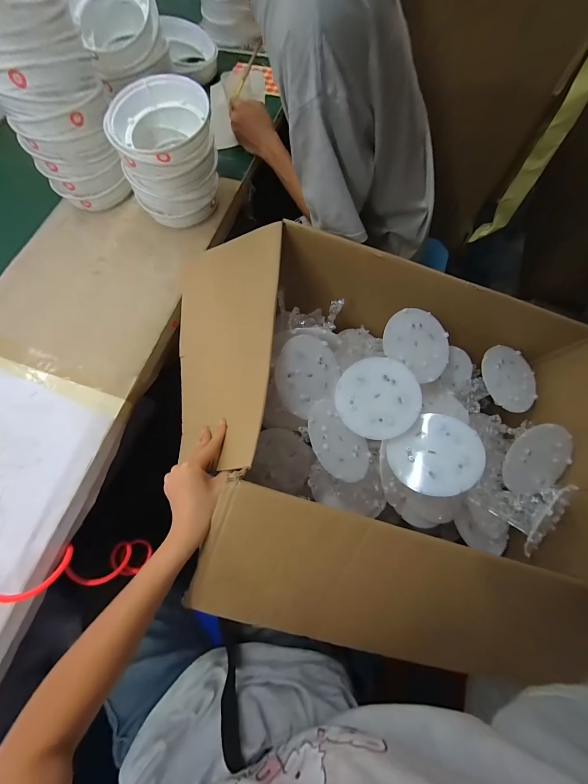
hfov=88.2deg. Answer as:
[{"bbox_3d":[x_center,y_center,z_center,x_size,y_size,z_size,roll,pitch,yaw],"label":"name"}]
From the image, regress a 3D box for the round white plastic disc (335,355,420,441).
[{"bbox_3d":[0.133,0.009,0.485,0.126,0.006,0.126,-2,82,11],"label":"round white plastic disc"}]

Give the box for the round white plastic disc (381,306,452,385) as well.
[{"bbox_3d":[0.218,-0.086,0.529,0.127,0.012,0.114,39,77,-5],"label":"round white plastic disc"}]

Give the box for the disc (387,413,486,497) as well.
[{"bbox_3d":[0.210,0.092,0.446,0.124,0.006,0.112,-36,50,-2],"label":"disc"}]

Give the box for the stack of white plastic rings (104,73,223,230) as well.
[{"bbox_3d":[-0.216,-0.409,0.541,0.155,0.147,0.165,-6,71,-2],"label":"stack of white plastic rings"}]

